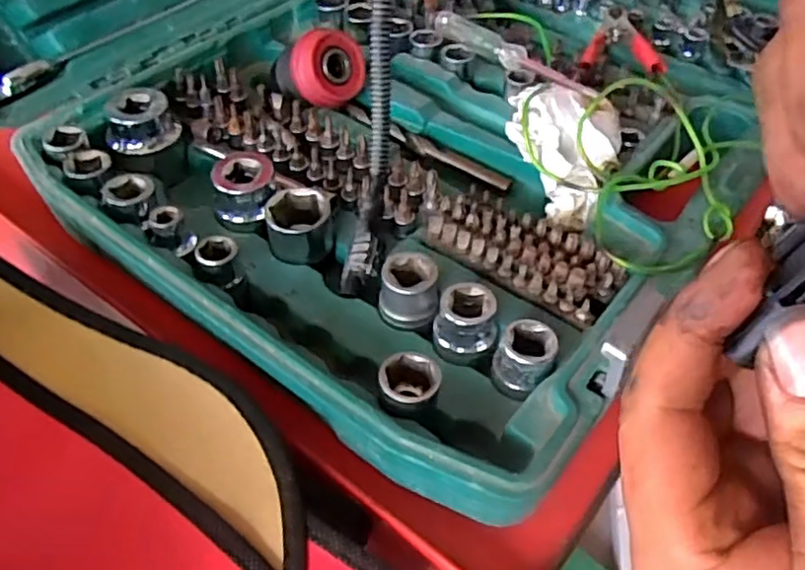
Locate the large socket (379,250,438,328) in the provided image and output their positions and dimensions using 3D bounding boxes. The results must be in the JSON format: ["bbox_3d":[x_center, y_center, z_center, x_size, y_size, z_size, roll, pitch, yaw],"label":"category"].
[{"bbox_3d":[0.002,0.002,0.300,0.024,0.025,0.024,1,49,-3],"label":"large socket"}]

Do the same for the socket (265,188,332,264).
[{"bbox_3d":[-0.051,-0.031,0.332,0.030,0.027,0.035,0,49,-4],"label":"socket"}]

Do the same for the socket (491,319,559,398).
[{"bbox_3d":[0.050,0.030,0.276,0.022,0.023,0.024,16,50,11],"label":"socket"}]

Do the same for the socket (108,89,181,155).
[{"bbox_3d":[-0.146,-0.092,0.371,0.037,0.022,0.037,-16,52,-17],"label":"socket"}]

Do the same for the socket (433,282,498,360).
[{"bbox_3d":[0.028,0.016,0.286,0.026,0.026,0.024,2,49,-2],"label":"socket"}]

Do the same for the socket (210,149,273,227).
[{"bbox_3d":[-0.080,-0.049,0.338,0.029,0.023,0.029,-7,50,-9],"label":"socket"}]

